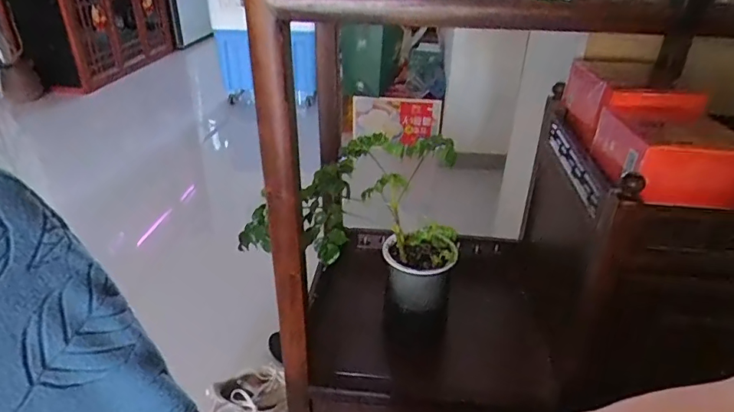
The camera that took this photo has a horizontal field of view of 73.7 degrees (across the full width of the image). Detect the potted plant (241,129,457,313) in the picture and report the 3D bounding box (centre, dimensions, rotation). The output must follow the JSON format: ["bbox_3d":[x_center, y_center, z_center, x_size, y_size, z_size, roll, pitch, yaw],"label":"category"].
[{"bbox_3d":[-0.021,0.025,0.735,0.315,0.196,0.210,-6,30,-12],"label":"potted plant"}]

